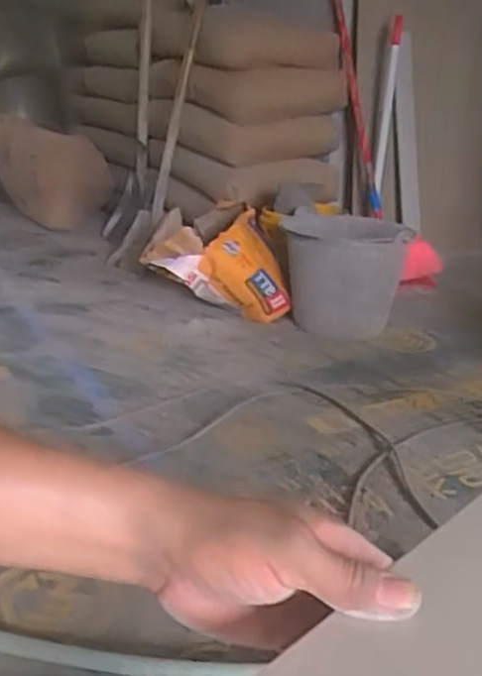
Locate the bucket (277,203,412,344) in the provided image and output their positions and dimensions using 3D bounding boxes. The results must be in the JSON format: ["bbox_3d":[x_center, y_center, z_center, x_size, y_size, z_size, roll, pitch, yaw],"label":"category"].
[{"bbox_3d":[0.248,-0.157,1.778,0.291,0.256,0.308,2,21,-2],"label":"bucket"}]

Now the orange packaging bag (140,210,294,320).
[{"bbox_3d":[-0.067,-0.183,1.829,0.358,0.223,0.203,0,21,-6],"label":"orange packaging bag"}]

